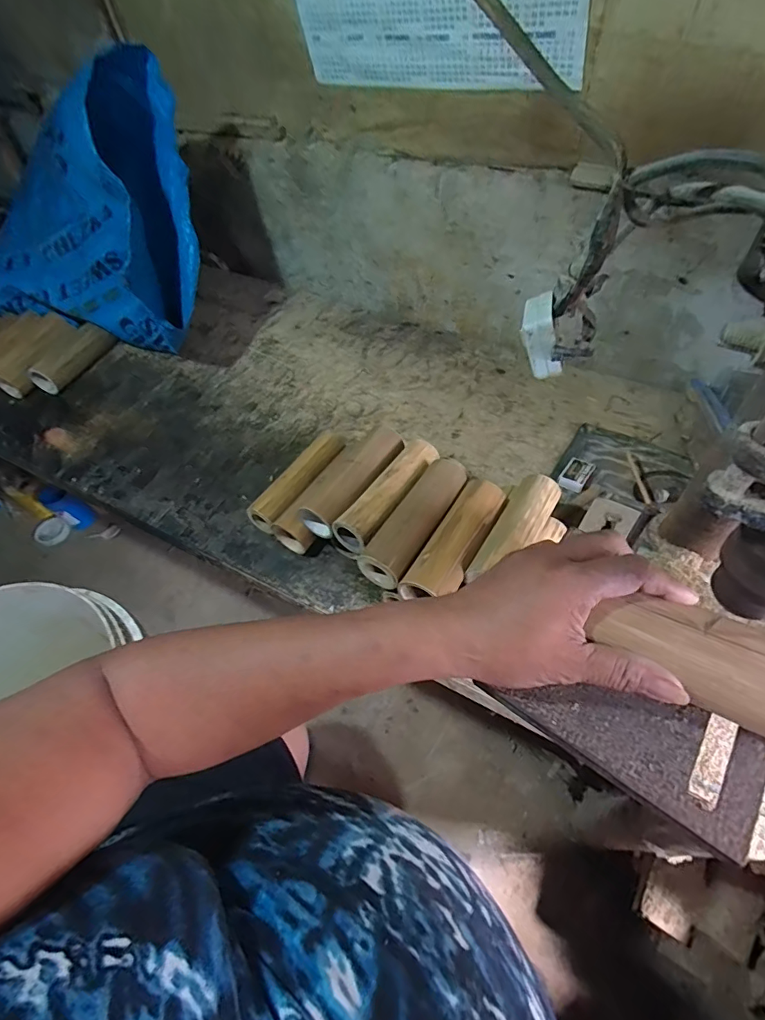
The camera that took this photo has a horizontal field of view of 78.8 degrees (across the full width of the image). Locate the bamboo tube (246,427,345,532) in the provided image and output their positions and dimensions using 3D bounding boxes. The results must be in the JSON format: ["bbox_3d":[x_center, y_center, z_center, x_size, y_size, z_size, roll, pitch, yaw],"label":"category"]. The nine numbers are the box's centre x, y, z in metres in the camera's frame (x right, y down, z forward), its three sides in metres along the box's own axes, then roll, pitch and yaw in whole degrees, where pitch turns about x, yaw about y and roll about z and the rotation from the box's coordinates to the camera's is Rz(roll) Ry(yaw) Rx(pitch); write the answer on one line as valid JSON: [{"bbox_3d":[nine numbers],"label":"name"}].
[{"bbox_3d":[-0.120,-0.044,0.706,0.055,0.055,0.196,27,60,23],"label":"bamboo tube"}]

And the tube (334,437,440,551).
[{"bbox_3d":[0.011,-0.023,0.616,0.055,0.049,0.182,29,61,24],"label":"tube"}]

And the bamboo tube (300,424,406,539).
[{"bbox_3d":[-0.039,-0.044,0.650,0.068,0.054,0.180,30,61,24],"label":"bamboo tube"}]

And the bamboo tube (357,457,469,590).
[{"bbox_3d":[0.043,0.006,0.577,0.056,0.047,0.196,25,59,21],"label":"bamboo tube"}]

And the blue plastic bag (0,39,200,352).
[{"bbox_3d":[-0.536,-0.531,0.846,0.519,0.395,0.230,5,54,8],"label":"blue plastic bag"}]

